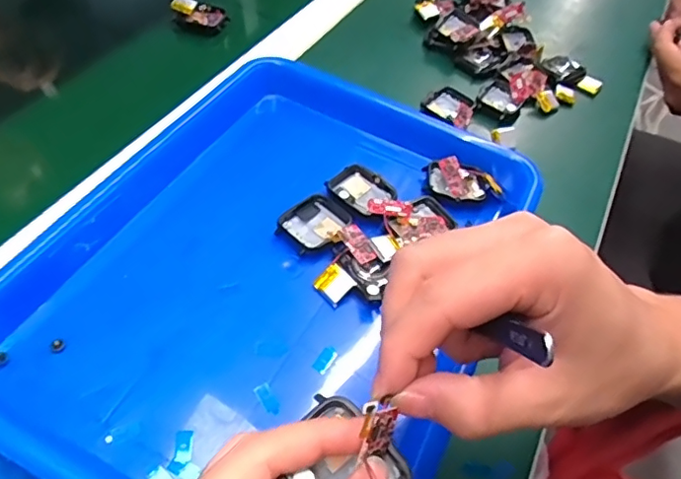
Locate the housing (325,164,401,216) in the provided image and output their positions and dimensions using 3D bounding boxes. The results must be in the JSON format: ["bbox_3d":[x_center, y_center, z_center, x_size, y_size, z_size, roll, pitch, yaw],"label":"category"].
[{"bbox_3d":[0.014,-0.035,0.391,0.043,0.011,0.037,37,56,20],"label":"housing"}]

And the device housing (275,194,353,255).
[{"bbox_3d":[-0.017,-0.010,0.368,0.038,0.010,0.045,38,56,21],"label":"device housing"}]

